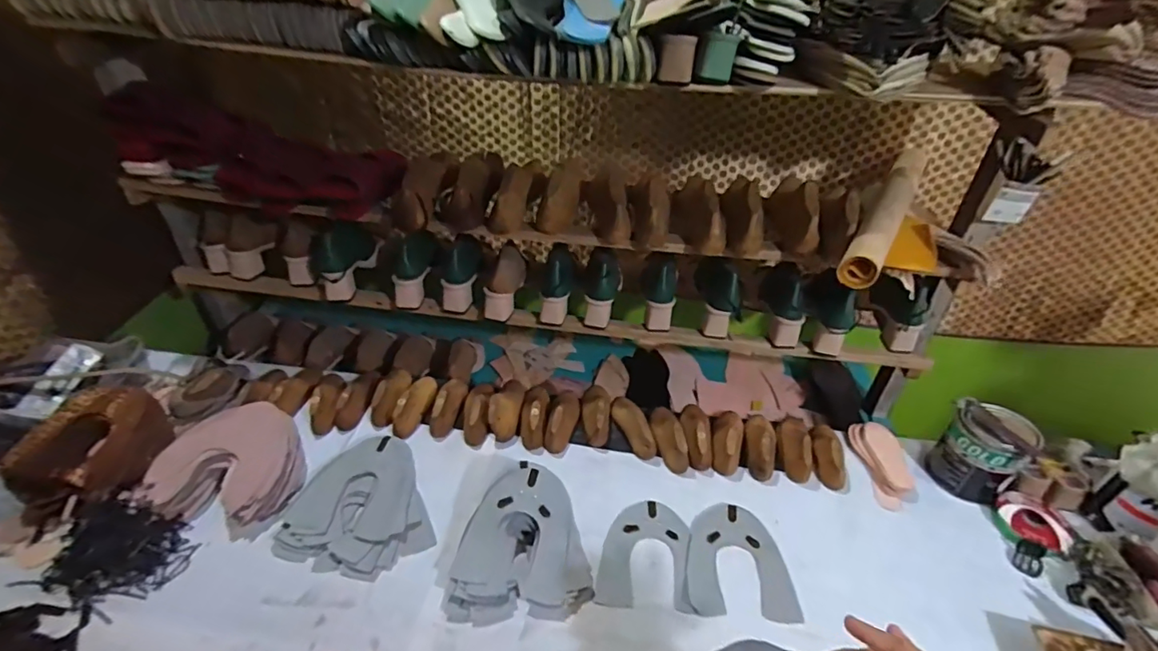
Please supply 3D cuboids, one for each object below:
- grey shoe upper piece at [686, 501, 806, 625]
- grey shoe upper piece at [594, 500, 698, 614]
[{"bbox_3d":[0.227,0.331,0.761,0.140,0.006,0.163,6,37,3],"label":"grey shoe upper piece"},{"bbox_3d":[0.093,0.324,0.770,0.129,0.005,0.160,5,39,2],"label":"grey shoe upper piece"}]

